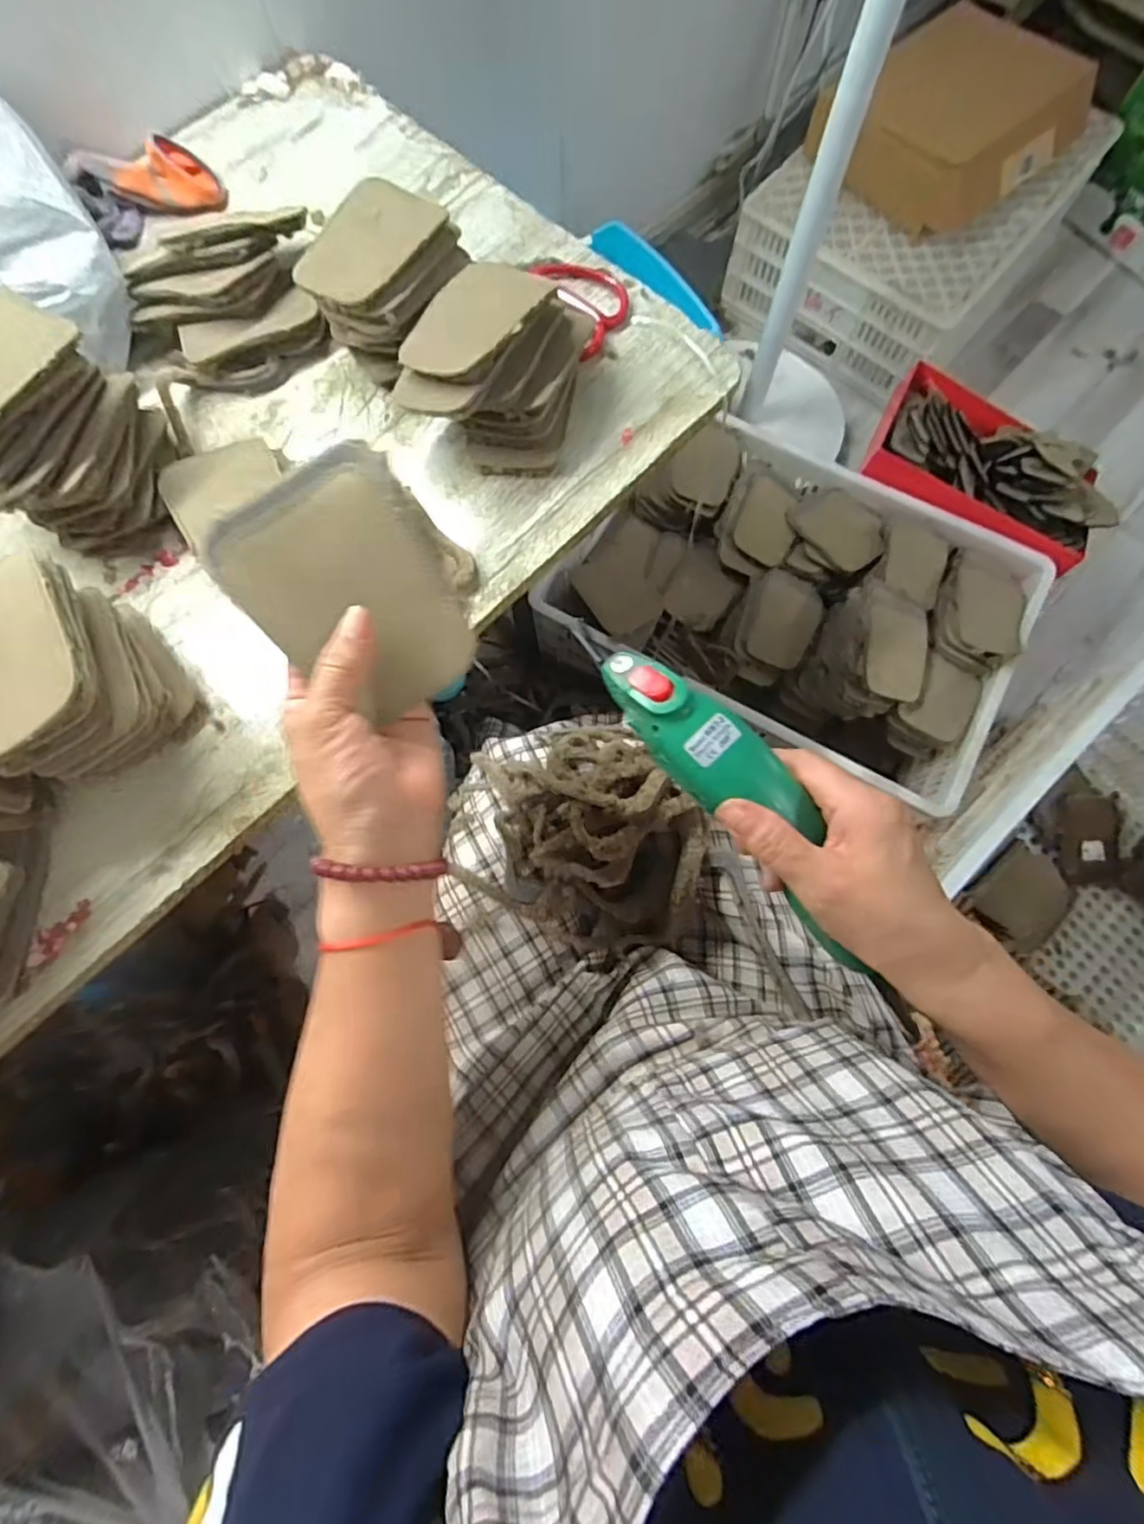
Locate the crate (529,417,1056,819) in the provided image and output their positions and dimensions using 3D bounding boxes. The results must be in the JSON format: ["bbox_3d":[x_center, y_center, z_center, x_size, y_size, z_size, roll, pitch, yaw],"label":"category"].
[{"bbox_3d":[0.303,-0.228,0.928,0.589,0.193,0.407,28,75,9],"label":"crate"}]

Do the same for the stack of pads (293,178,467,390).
[{"bbox_3d":[-0.148,-0.384,0.517,0.099,0.071,0.120,29,75,10],"label":"stack of pads"}]

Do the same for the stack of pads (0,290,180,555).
[{"bbox_3d":[-0.372,-0.236,0.462,0.133,0.104,0.125,43,78,13],"label":"stack of pads"}]

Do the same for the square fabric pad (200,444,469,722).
[{"bbox_3d":[-0.108,-0.084,0.315,0.094,0.013,0.123,-34,98,-1],"label":"square fabric pad"}]

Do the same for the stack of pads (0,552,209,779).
[{"bbox_3d":[-0.321,-0.054,0.408,0.097,0.110,0.127,-32,75,-8],"label":"stack of pads"}]

